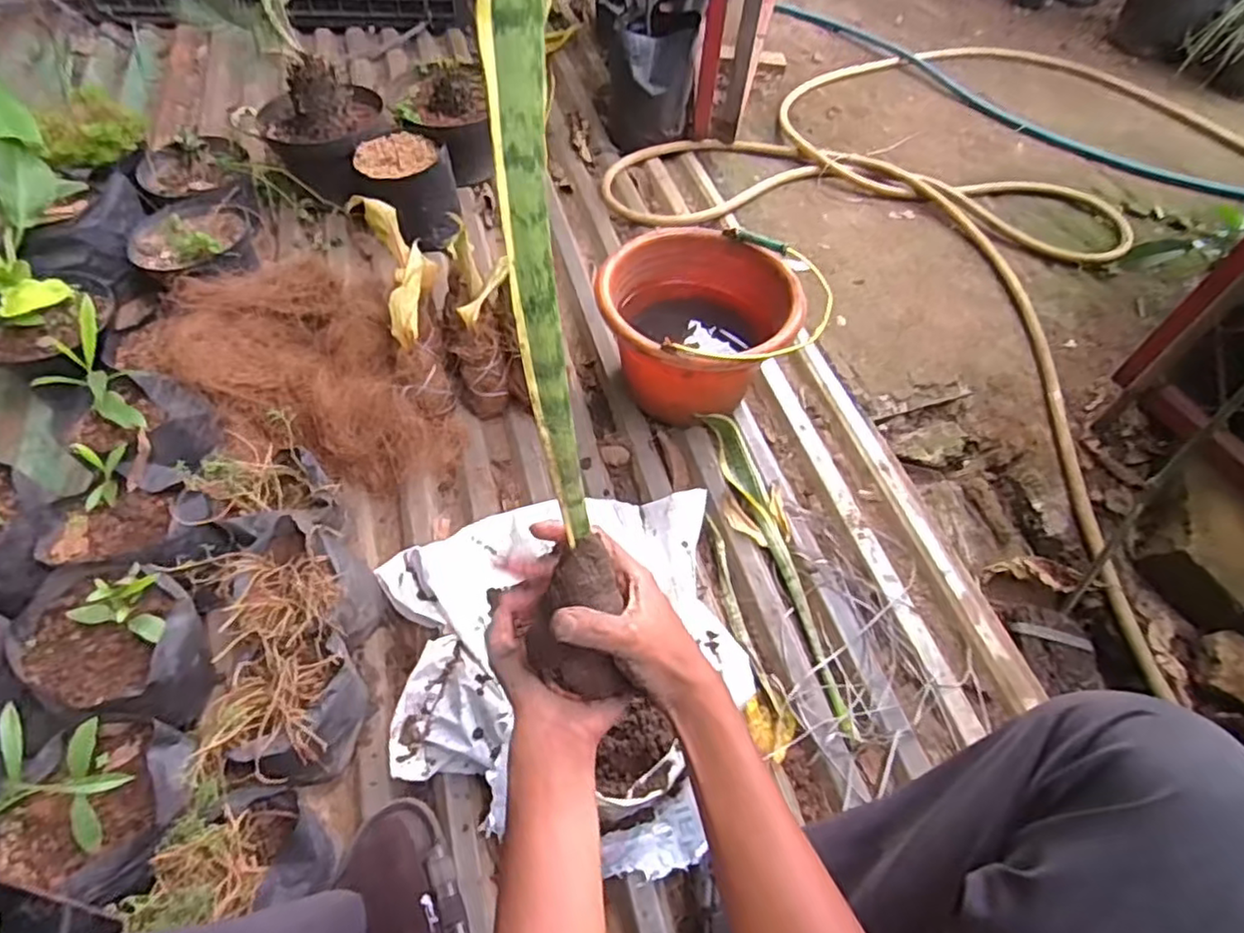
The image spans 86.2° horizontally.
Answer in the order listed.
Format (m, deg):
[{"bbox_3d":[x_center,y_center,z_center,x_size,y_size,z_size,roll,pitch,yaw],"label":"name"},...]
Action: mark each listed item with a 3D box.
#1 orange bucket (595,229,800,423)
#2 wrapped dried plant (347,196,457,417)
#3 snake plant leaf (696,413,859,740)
[{"bbox_3d":[0.103,-0.197,1.003,0.278,0.199,0.277,2,56,-3],"label":"orange bucket"},{"bbox_3d":[-0.302,-0.232,0.951,0.081,0.071,0.316,-14,91,-14],"label":"wrapped dried plant"},{"bbox_3d":[0.196,0.112,0.908,0.065,0.016,0.493,-8,57,-10],"label":"snake plant leaf"}]

